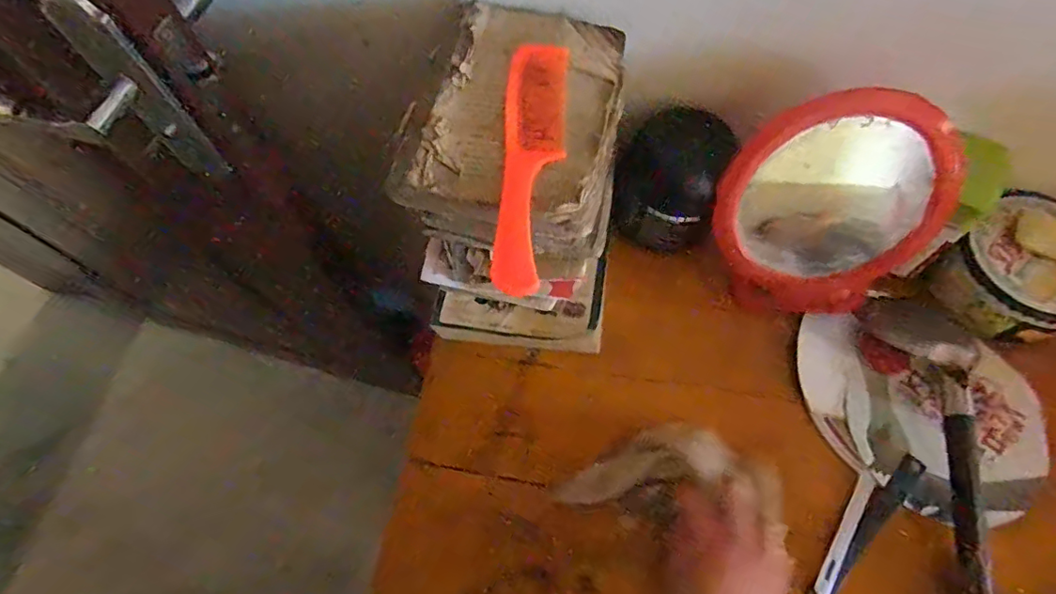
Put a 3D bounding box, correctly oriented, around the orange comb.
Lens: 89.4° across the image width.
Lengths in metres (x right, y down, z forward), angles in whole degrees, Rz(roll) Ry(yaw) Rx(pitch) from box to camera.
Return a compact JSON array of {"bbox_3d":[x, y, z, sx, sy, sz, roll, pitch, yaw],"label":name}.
[{"bbox_3d":[0.004,-0.104,0.398,0.045,0.006,0.218,3,66,2],"label":"orange comb"}]

